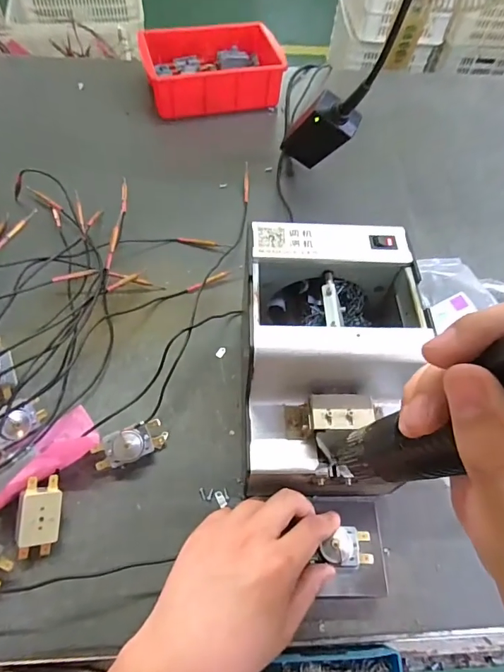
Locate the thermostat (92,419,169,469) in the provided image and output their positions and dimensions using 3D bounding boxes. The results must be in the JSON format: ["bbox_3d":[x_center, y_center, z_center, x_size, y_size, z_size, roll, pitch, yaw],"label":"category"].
[{"bbox_3d":[-0.105,0.095,0.366,0.060,0.030,0.026,-20,63,-16],"label":"thermostat"}]

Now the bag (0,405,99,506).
[{"bbox_3d":[-0.177,0.100,0.349,0.047,0.045,0.099,41,64,18],"label":"bag"}]

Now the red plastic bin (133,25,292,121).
[{"bbox_3d":[-0.061,-0.412,0.650,0.196,0.060,0.142,-11,61,-11],"label":"red plastic bin"}]

